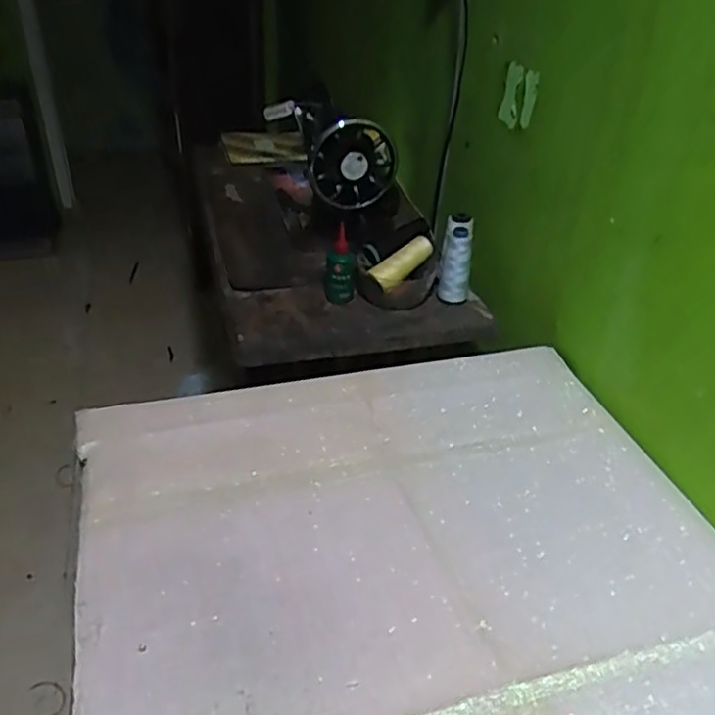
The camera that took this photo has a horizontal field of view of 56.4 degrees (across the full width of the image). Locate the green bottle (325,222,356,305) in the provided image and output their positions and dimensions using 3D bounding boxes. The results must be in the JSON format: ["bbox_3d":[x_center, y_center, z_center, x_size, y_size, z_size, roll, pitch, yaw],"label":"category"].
[{"bbox_3d":[-0.025,-0.142,0.999,0.044,0.123,0.035,2,34,0],"label":"green bottle"}]

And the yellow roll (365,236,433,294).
[{"bbox_3d":[0.067,-0.142,1.000,0.103,0.036,0.029,-38,45,-9],"label":"yellow roll"}]

